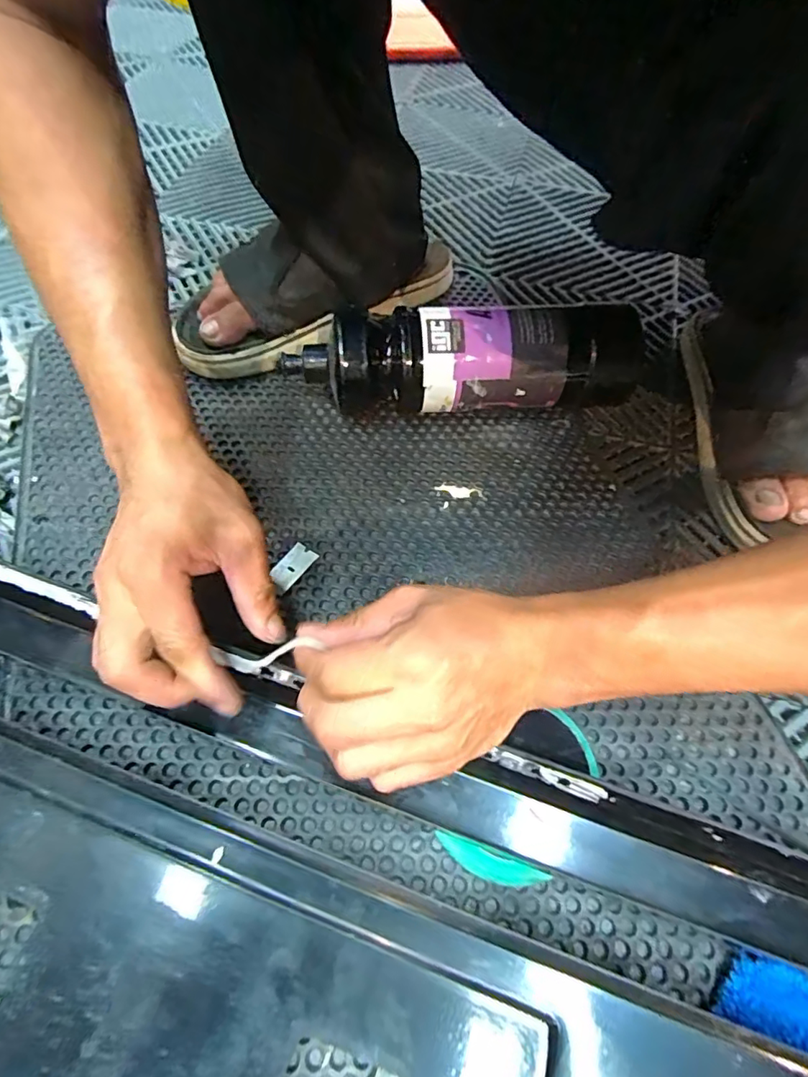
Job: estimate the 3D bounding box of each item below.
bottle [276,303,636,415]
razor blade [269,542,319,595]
[{"bbox_3d":[0.044,-0.132,0.429,0.227,0.087,0.072,-8,58,-6],"label":"bottle"},{"bbox_3d":[-0.079,0.020,0.377,0.019,0.004,0.038,36,63,8],"label":"razor blade"}]

